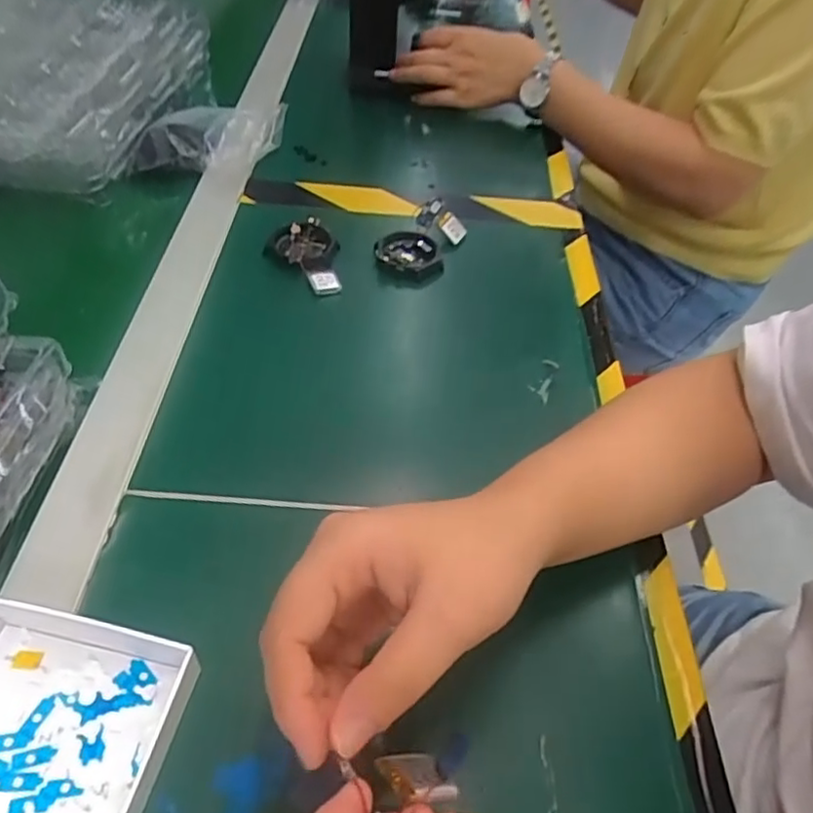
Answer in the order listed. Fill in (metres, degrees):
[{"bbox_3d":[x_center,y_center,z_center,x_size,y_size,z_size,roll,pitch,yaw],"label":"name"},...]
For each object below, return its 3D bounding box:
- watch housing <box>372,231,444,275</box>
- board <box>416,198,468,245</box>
[{"bbox_3d":[-0.001,-0.122,0.502,0.049,0.012,0.051,2,49,-3],"label":"watch housing"},{"bbox_3d":[0.031,-0.153,0.516,0.044,0.025,0.015,25,40,-32],"label":"board"}]

